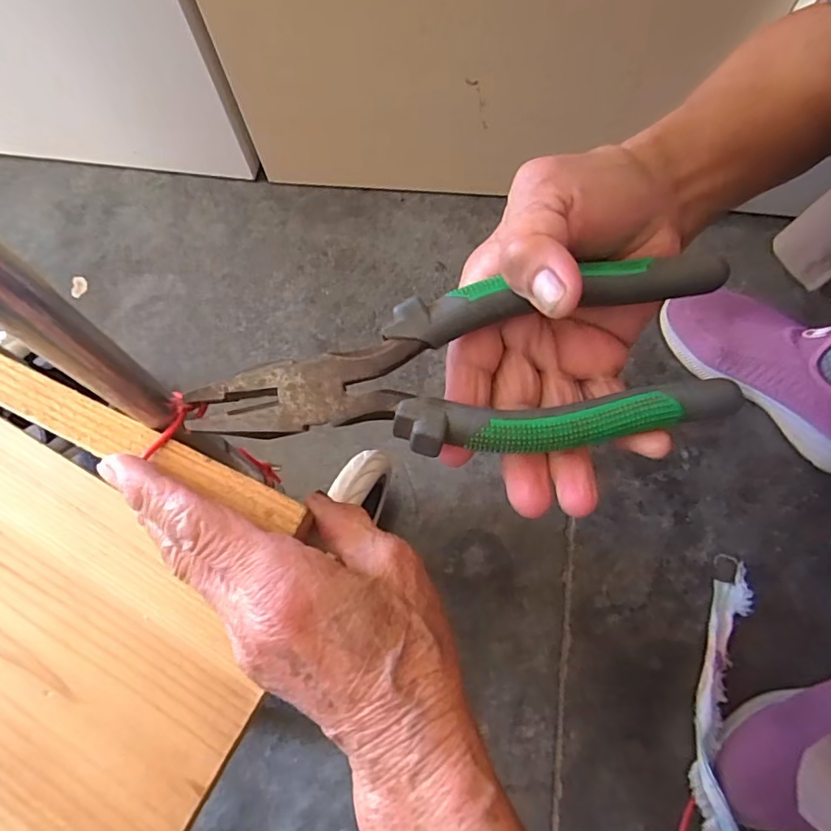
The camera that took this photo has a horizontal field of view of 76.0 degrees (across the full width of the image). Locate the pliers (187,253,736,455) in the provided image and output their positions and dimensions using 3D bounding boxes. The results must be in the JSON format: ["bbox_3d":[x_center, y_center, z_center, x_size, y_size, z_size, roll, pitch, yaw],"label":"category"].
[{"bbox_3d":[0.020,-0.015,0.200,0.201,0.020,0.063,-13,72,-3],"label":"pliers"}]

